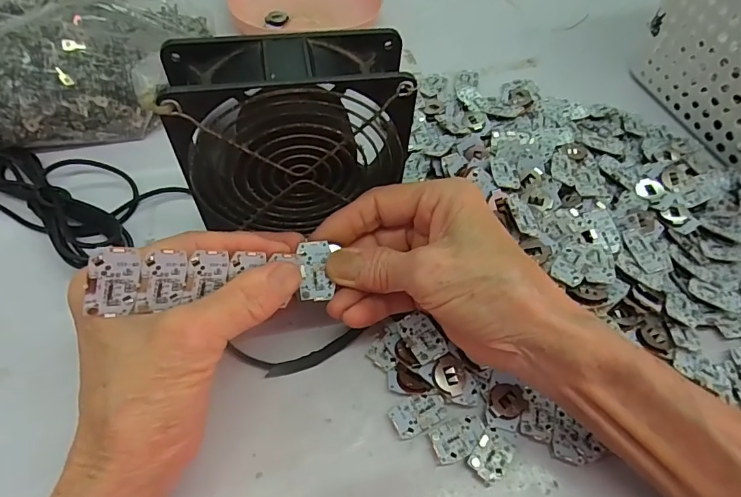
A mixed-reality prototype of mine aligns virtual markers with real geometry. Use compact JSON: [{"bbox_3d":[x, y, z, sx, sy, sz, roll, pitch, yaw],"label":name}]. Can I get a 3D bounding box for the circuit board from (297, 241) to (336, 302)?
[{"bbox_3d":[-0.028,0.012,0.229,0.016,0.004,0.027,-6,82,-7],"label":"circuit board"}]

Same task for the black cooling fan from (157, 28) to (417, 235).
[{"bbox_3d":[-0.041,-0.055,0.259,0.113,0.116,0.045,-5,57,-7],"label":"black cooling fan"}]

